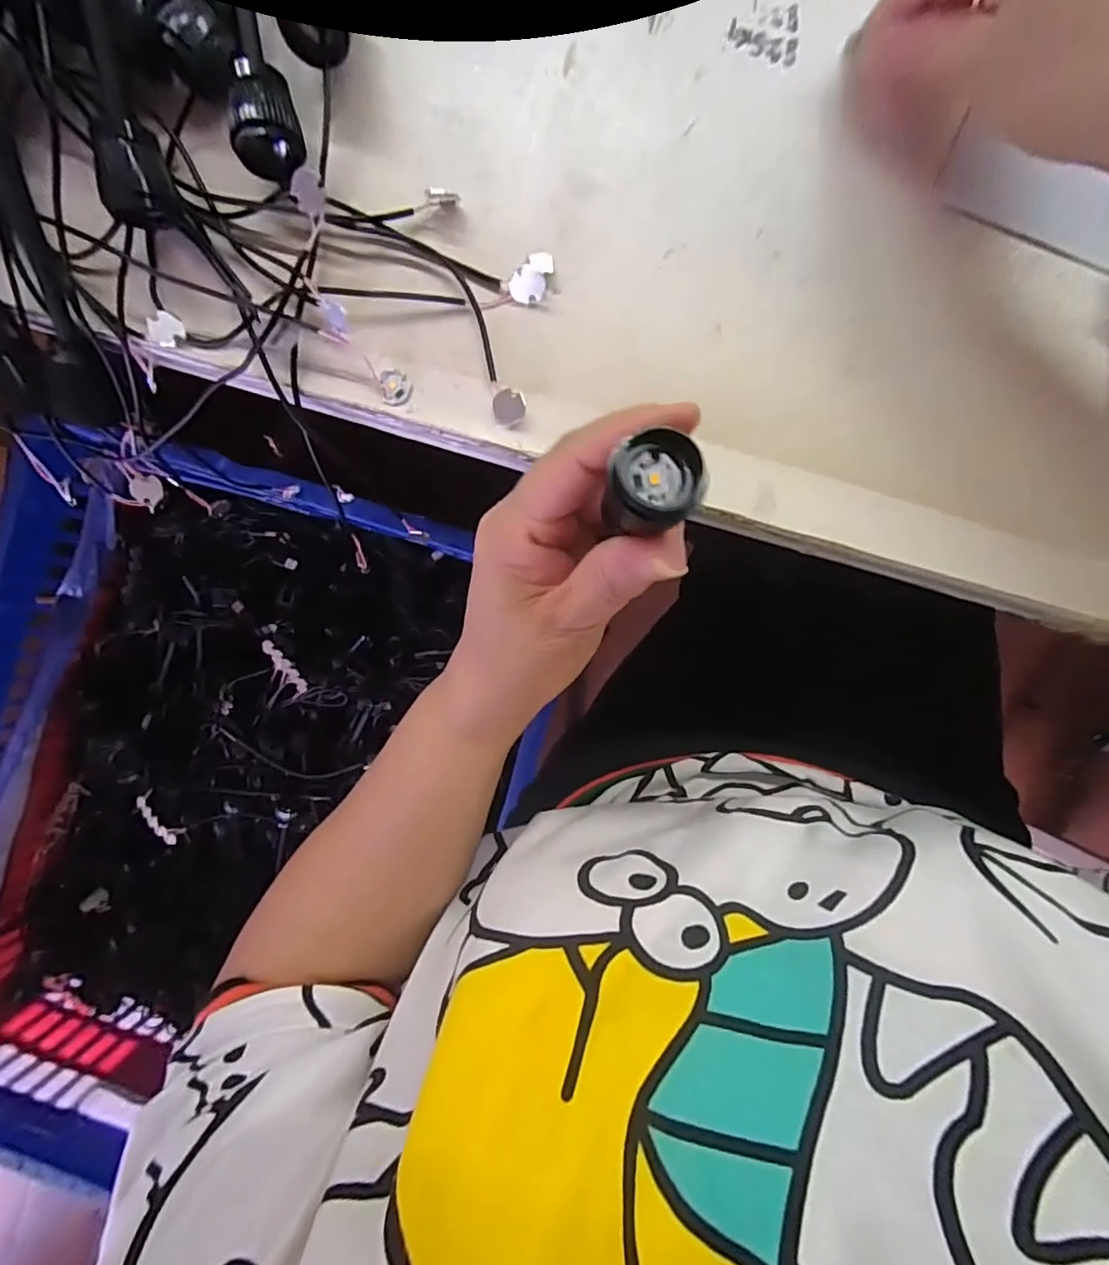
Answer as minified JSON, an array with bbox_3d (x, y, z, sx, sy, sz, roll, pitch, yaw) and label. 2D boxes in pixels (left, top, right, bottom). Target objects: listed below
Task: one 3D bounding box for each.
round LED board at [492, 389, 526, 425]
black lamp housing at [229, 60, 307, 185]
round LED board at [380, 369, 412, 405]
[{"bbox_3d":[-0.020,-0.099,0.251,0.014,0.004,0.015,0,93,5],"label":"round LED board"},{"bbox_3d":[-0.120,-0.214,0.244,0.025,0.021,0.044,-4,92,5],"label":"black lamp housing"},{"bbox_3d":[-0.071,-0.110,0.256,0.013,0.004,0.015,-19,91,5],"label":"round LED board"}]

